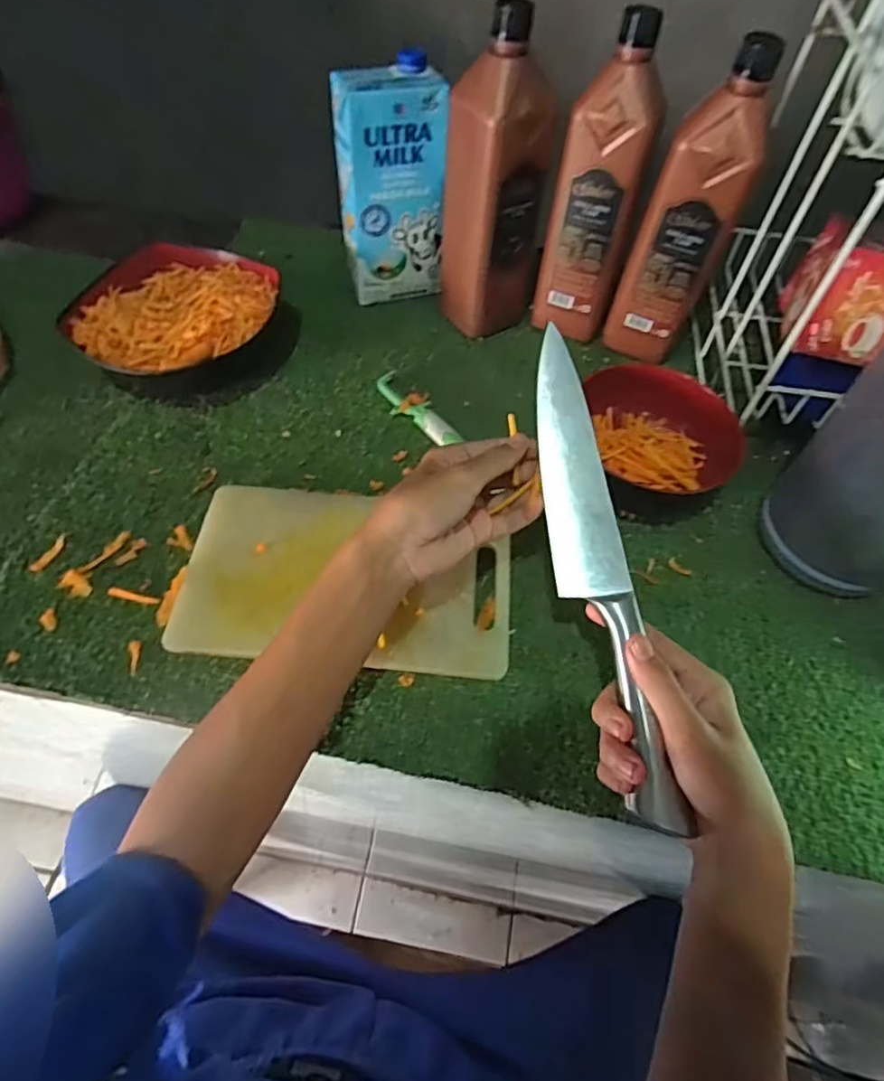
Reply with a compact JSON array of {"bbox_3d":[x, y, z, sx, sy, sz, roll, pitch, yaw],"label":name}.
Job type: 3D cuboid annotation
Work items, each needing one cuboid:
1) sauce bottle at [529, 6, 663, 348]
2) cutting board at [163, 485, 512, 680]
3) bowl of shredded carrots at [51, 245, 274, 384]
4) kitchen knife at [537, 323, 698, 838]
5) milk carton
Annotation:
[{"bbox_3d":[0.139,-0.307,0.552,0.072,0.240,0.063,11,57,3],"label":"sauce bottle"},{"bbox_3d":[-0.069,0.026,0.472,0.242,0.016,0.148,6,55,0],"label":"cutting board"},{"bbox_3d":[-0.252,-0.208,0.597,0.176,0.063,0.169,2,55,-3],"label":"bowl of shredded carrots"},{"bbox_3d":[0.091,0.011,0.375,0.039,0.022,0.306,-8,73,-9],"label":"kitchen knife"},{"bbox_3d":[-0.049,-0.343,0.612,0.099,0.201,0.059,-7,56,-9],"label":"milk carton"}]

